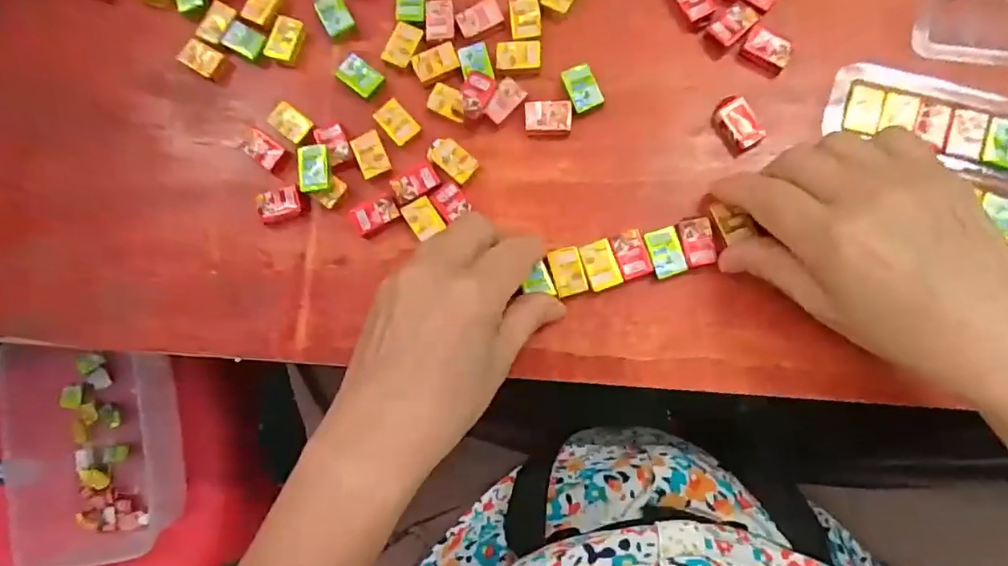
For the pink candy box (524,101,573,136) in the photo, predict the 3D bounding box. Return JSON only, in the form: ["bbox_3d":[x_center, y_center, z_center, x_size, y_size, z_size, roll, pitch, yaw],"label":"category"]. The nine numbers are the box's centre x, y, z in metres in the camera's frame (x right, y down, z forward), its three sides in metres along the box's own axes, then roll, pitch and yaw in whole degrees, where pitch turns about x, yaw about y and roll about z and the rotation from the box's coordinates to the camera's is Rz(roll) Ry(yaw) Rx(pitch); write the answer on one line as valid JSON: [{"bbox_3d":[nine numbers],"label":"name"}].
[{"bbox_3d":[0.025,-0.092,0.311,0.025,0.004,0.019,-1,83,6],"label":"pink candy box"}]

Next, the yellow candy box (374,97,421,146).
[{"bbox_3d":[-0.062,-0.092,0.317,0.017,0.004,0.026,-42,81,0],"label":"yellow candy box"}]

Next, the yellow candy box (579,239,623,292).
[{"bbox_3d":[0.051,-0.010,0.296,0.017,0.004,0.026,-20,82,3],"label":"yellow candy box"}]

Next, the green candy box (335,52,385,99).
[{"bbox_3d":[-0.083,-0.119,0.322,0.024,0.005,0.017,38,88,9],"label":"green candy box"}]

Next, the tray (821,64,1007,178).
[{"bbox_3d":[0.237,-0.082,0.289,0.131,0.008,0.044,18,85,7],"label":"tray"}]

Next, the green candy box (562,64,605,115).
[{"bbox_3d":[0.044,-0.109,0.313,0.018,0.008,0.027,-20,82,3],"label":"green candy box"}]

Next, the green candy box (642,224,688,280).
[{"bbox_3d":[0.085,-0.016,0.293,0.017,0.004,0.025,-17,82,3],"label":"green candy box"}]

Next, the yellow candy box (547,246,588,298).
[{"bbox_3d":[0.034,-0.006,0.299,0.017,0.005,0.025,-15,82,4],"label":"yellow candy box"}]

